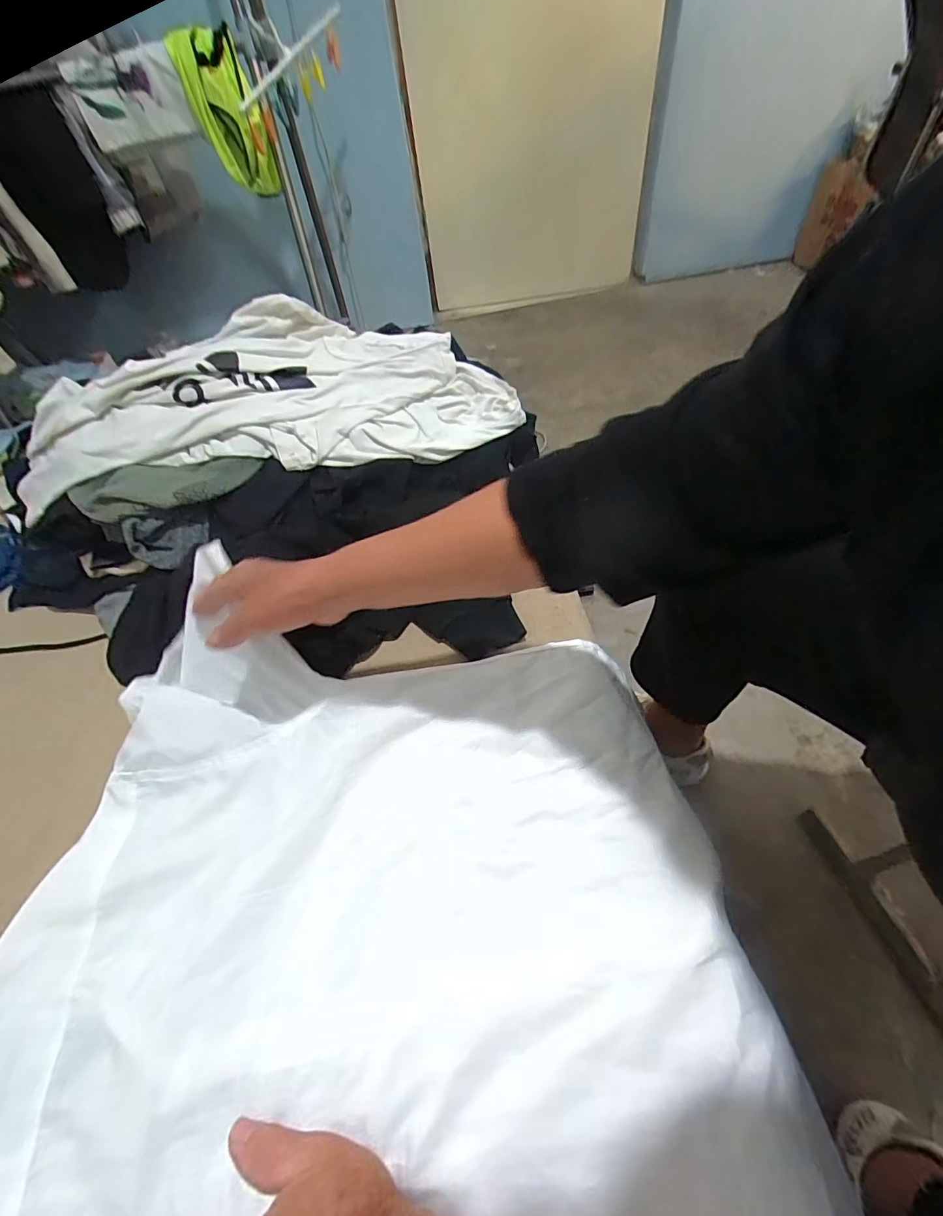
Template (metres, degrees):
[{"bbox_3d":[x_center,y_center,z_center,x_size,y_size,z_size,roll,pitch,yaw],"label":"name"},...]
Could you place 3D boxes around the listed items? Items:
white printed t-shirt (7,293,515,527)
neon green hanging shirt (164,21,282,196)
[{"bbox_3d":[-0.268,-0.279,0.640,0.643,0.121,0.266,-16,52,-5],"label":"white printed t-shirt"},{"bbox_3d":[-0.514,-1.036,1.044,0.135,0.348,0.092,-12,87,-7],"label":"neon green hanging shirt"}]

